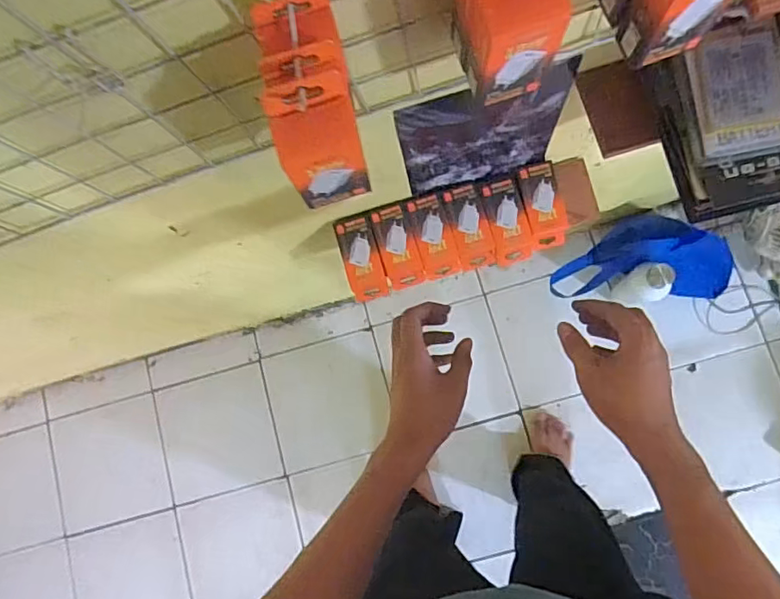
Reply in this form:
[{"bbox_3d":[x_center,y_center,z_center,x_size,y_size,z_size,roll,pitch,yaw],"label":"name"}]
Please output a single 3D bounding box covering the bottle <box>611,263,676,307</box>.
[{"bbox_3d":[0.550,-0.035,1.180,0.077,0.192,0.066,12,83,8],"label":"bottle"}]

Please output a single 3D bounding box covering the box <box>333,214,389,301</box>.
[{"bbox_3d":[-0.040,-0.061,0.839,0.056,0.027,0.127,-16,101,-3],"label":"box"}]

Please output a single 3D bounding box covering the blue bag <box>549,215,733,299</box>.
[{"bbox_3d":[0.570,-0.089,1.252,0.405,0.193,0.163,-3,81,6],"label":"blue bag"}]

